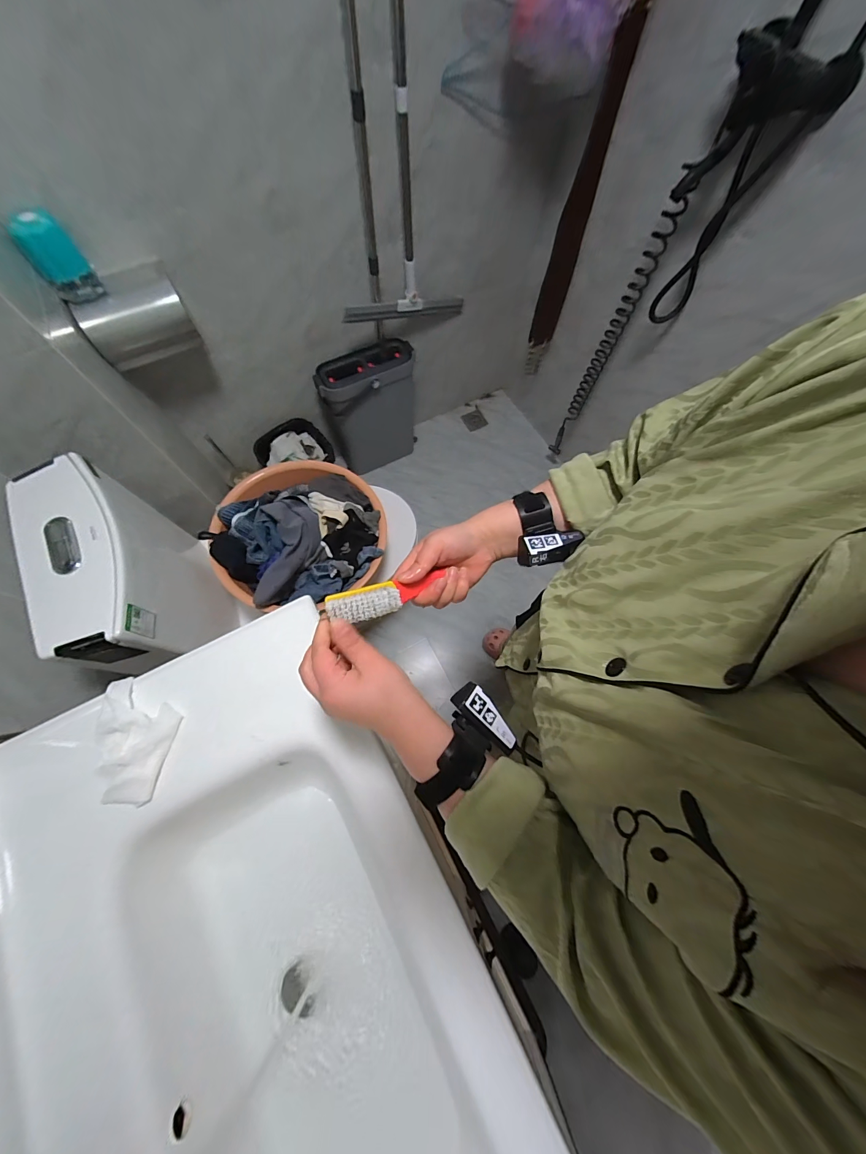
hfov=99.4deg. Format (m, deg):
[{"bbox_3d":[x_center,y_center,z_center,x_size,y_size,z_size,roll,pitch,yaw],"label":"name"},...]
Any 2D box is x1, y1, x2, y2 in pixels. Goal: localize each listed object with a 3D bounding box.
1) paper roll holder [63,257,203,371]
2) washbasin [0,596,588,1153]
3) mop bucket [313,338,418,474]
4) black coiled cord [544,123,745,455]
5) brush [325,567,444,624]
[{"bbox_3d":[-0.673,-0.597,0.842,0.210,0.124,0.135,-22,74,-8],"label":"paper roll holder"},{"bbox_3d":[-0.153,0.526,0.429,0.471,0.175,0.924,-31,75,-10],"label":"washbasin"},{"bbox_3d":[-0.227,-0.624,1.432,0.326,0.485,0.139,-24,74,-8],"label":"mop bucket"},{"bbox_3d":[0.526,-0.690,1.106,0.066,0.894,0.070,30,74,8],"label":"black coiled cord"},{"bbox_3d":[-0.045,0.019,0.384,0.129,0.022,0.036,-16,71,-32],"label":"brush"}]

